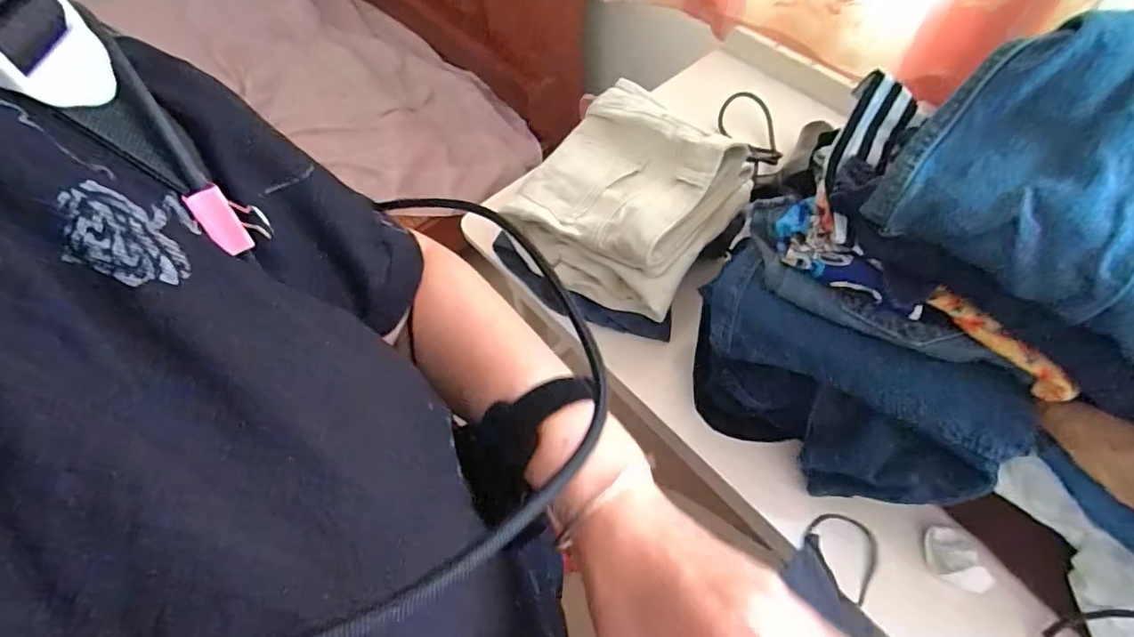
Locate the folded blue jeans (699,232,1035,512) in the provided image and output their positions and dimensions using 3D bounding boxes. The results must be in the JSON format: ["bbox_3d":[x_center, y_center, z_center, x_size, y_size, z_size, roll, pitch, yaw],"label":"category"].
[{"bbox_3d":[0.226,0.063,0.478,0.250,0.169,0.099,34,68,18],"label":"folded blue jeans"}]

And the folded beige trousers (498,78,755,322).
[{"bbox_3d":[0.067,-0.139,0.574,0.207,0.124,0.196,34,67,18],"label":"folded beige trousers"}]

